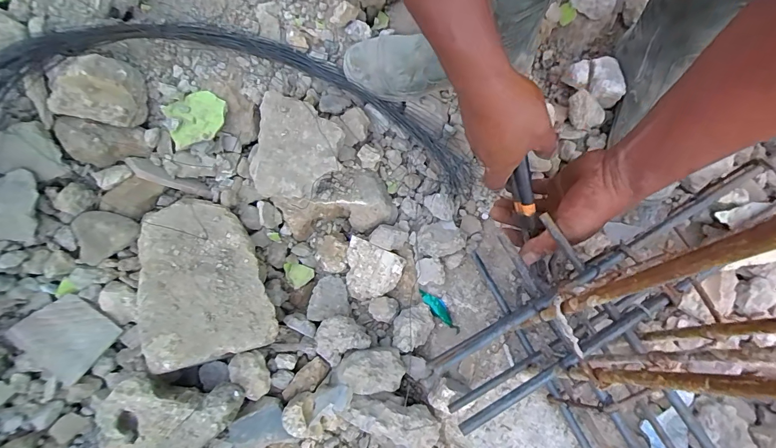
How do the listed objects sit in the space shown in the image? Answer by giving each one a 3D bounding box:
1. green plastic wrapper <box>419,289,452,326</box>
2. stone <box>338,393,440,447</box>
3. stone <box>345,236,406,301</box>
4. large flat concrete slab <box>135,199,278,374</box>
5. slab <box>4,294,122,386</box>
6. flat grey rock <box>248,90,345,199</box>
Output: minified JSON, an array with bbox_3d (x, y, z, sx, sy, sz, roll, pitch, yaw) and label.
[{"bbox_3d":[0.065,0.108,0.498,0.019,0.008,0.059,-41,70,-14],"label":"green plastic wrapper"},{"bbox_3d":[0.006,0.220,0.425,0.108,0.034,0.047,15,68,10],"label":"stone"},{"bbox_3d":[-0.018,0.060,0.515,0.076,0.020,0.081,0,90,-9],"label":"stone"},{"bbox_3d":[-0.225,0.059,0.440,0.133,0.043,0.202,-23,67,-7],"label":"large flat concrete slab"},{"bbox_3d":[-0.379,0.129,0.439,0.090,0.009,0.079,40,75,-1],"label":"slab"},{"bbox_3d":[-0.114,-0.098,0.468,0.107,0.031,0.130,6,67,6],"label":"flat grey rock"}]

